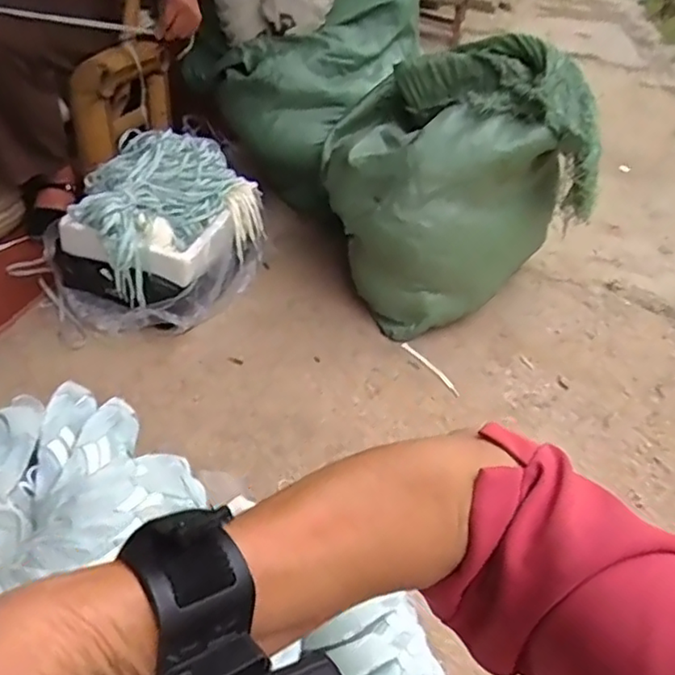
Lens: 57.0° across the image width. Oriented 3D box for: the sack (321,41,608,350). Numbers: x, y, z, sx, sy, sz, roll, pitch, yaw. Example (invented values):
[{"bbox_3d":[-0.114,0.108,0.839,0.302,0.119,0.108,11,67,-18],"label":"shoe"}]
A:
[{"bbox_3d":[0.238,-0.359,1.355,0.523,0.462,0.411,-16,41,-25],"label":"sack"}]

